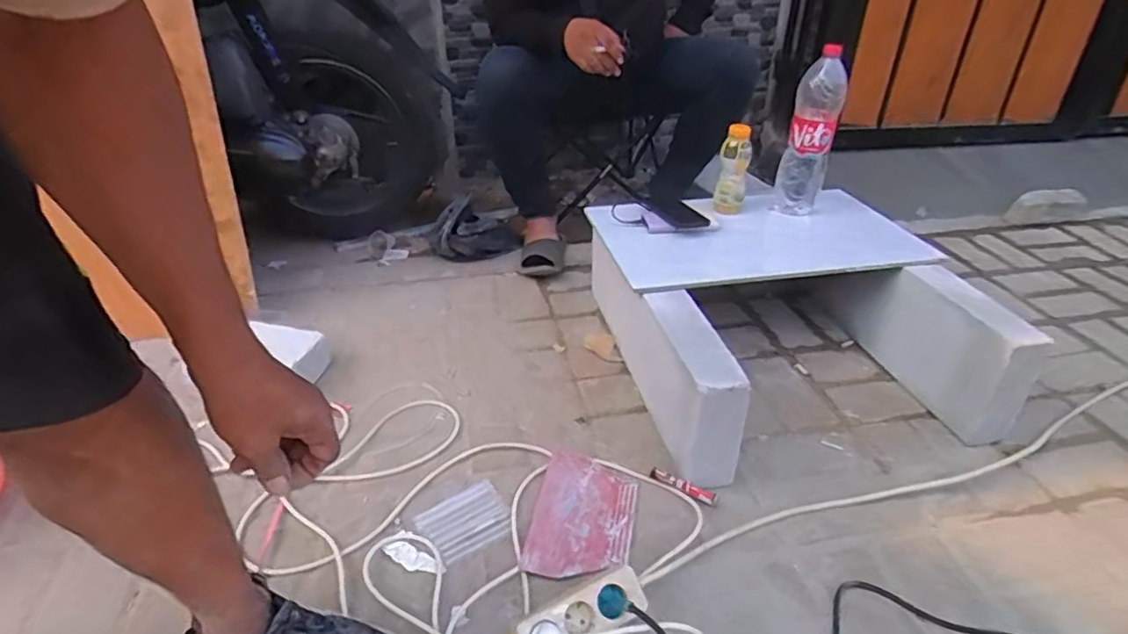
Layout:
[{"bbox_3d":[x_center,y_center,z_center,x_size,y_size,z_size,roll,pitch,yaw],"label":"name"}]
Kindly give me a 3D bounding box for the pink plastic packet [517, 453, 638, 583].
[{"bbox_3d":[0.029,0.281,0.887,0.139,0.006,0.216,7,33,11],"label":"pink plastic packet"}]

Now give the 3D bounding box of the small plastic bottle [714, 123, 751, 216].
[{"bbox_3d":[0.340,-0.293,1.242,0.058,0.184,0.051,5,33,11],"label":"small plastic bottle"}]

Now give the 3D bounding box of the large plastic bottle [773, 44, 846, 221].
[{"bbox_3d":[0.484,-0.352,1.220,0.089,0.328,0.109,9,34,17],"label":"large plastic bottle"}]

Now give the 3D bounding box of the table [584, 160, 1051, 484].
[{"bbox_3d":[0.392,-0.022,1.163,0.583,0.231,0.618,-8,33,-9],"label":"table"}]

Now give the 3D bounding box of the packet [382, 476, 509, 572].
[{"bbox_3d":[-0.157,0.296,0.863,0.168,0.006,0.092,-23,39,-31],"label":"packet"}]

